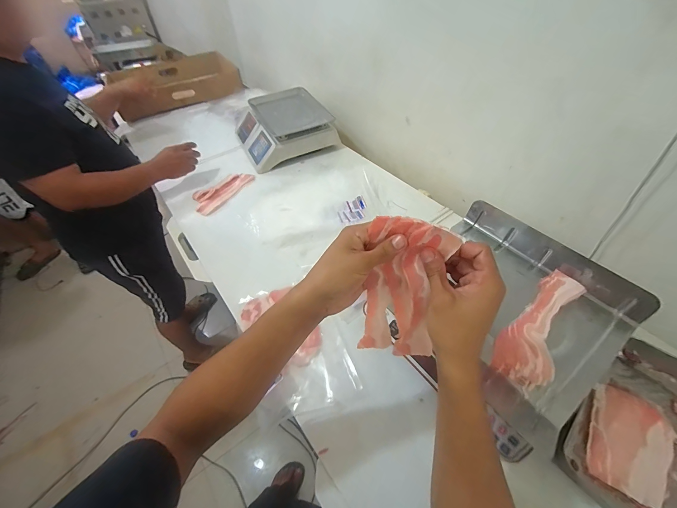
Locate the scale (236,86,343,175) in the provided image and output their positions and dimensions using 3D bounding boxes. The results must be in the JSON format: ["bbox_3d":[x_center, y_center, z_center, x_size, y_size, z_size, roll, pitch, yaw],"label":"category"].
[{"bbox_3d":[-0.206,-0.498,1.148,0.346,0.130,0.334,-21,50,-16],"label":"scale"}]

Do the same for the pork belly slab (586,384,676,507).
[{"bbox_3d":[0.467,0.296,0.471,0.104,0.011,0.165,30,56,27],"label":"pork belly slab"}]

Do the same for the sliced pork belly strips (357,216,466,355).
[{"bbox_3d":[0.083,0.058,0.383,0.097,0.216,0.041,11,33,12],"label":"sliced pork belly strips"}]

